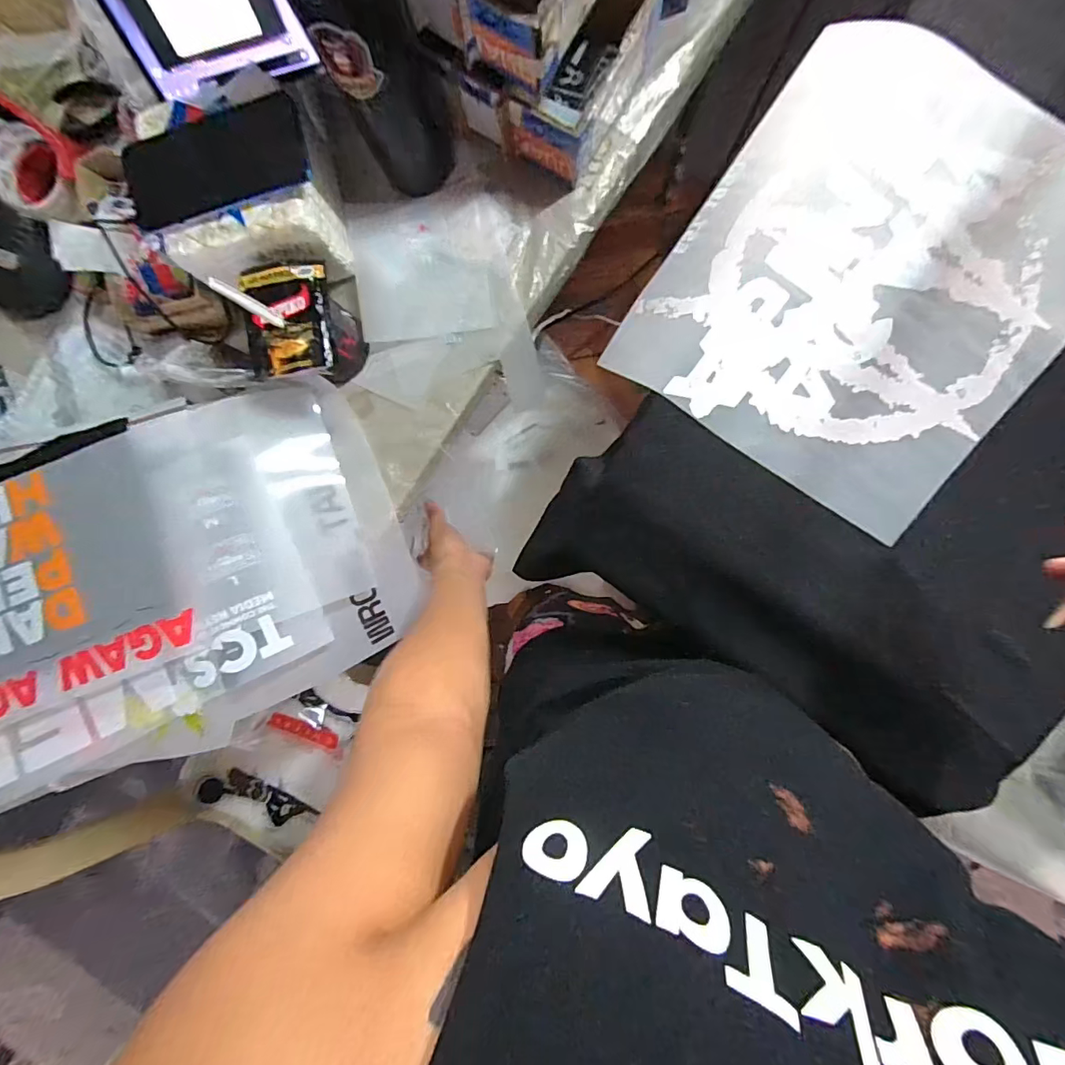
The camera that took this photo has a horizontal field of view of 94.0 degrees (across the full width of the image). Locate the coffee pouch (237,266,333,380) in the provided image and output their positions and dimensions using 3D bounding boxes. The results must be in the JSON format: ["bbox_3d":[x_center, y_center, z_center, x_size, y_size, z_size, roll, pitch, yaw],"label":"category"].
[{"bbox_3d":[-0.237,-0.207,0.477,0.078,0.023,0.105,-6,91,6],"label":"coffee pouch"}]

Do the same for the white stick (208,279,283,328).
[{"bbox_3d":[-0.245,-0.198,0.431,0.009,0.087,0.010,33,95,4],"label":"white stick"}]

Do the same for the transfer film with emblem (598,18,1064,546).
[{"bbox_3d":[0.267,-0.202,0.404,0.286,0.050,0.324,38,95,4],"label":"transfer film with emblem"}]

